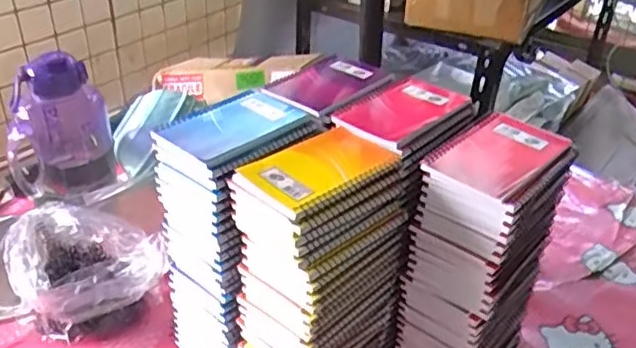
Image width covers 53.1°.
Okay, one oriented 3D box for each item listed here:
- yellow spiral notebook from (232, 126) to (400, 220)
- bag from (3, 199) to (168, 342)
[{"bbox_3d":[-0.001,-0.003,0.569,0.130,0.018,0.085,-26,42,-36],"label":"yellow spiral notebook"},{"bbox_3d":[-0.281,0.123,0.764,0.179,0.108,0.131,3,33,2],"label":"bag"}]

